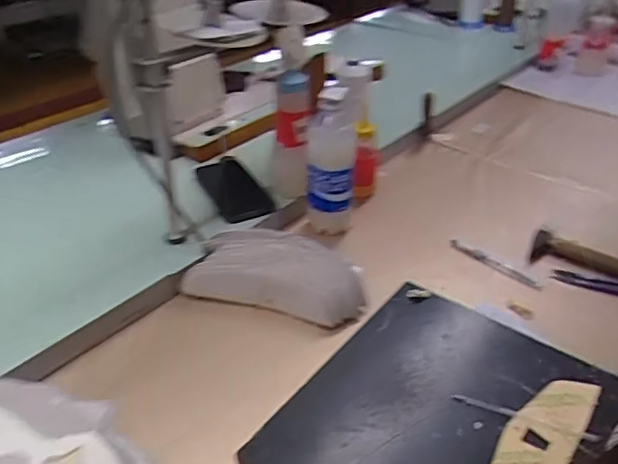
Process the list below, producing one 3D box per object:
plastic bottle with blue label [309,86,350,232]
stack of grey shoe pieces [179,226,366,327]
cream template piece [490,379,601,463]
[{"bbox_3d":[0.034,-0.099,0.778,0.074,0.234,0.067,1,35,1],"label":"plastic bottle with blue label"},{"bbox_3d":[-0.038,0.055,0.700,0.216,0.065,0.085,9,36,12],"label":"stack of grey shoe pieces"},{"bbox_3d":[0.207,0.189,0.511,0.055,0.006,0.181,26,44,35],"label":"cream template piece"}]

